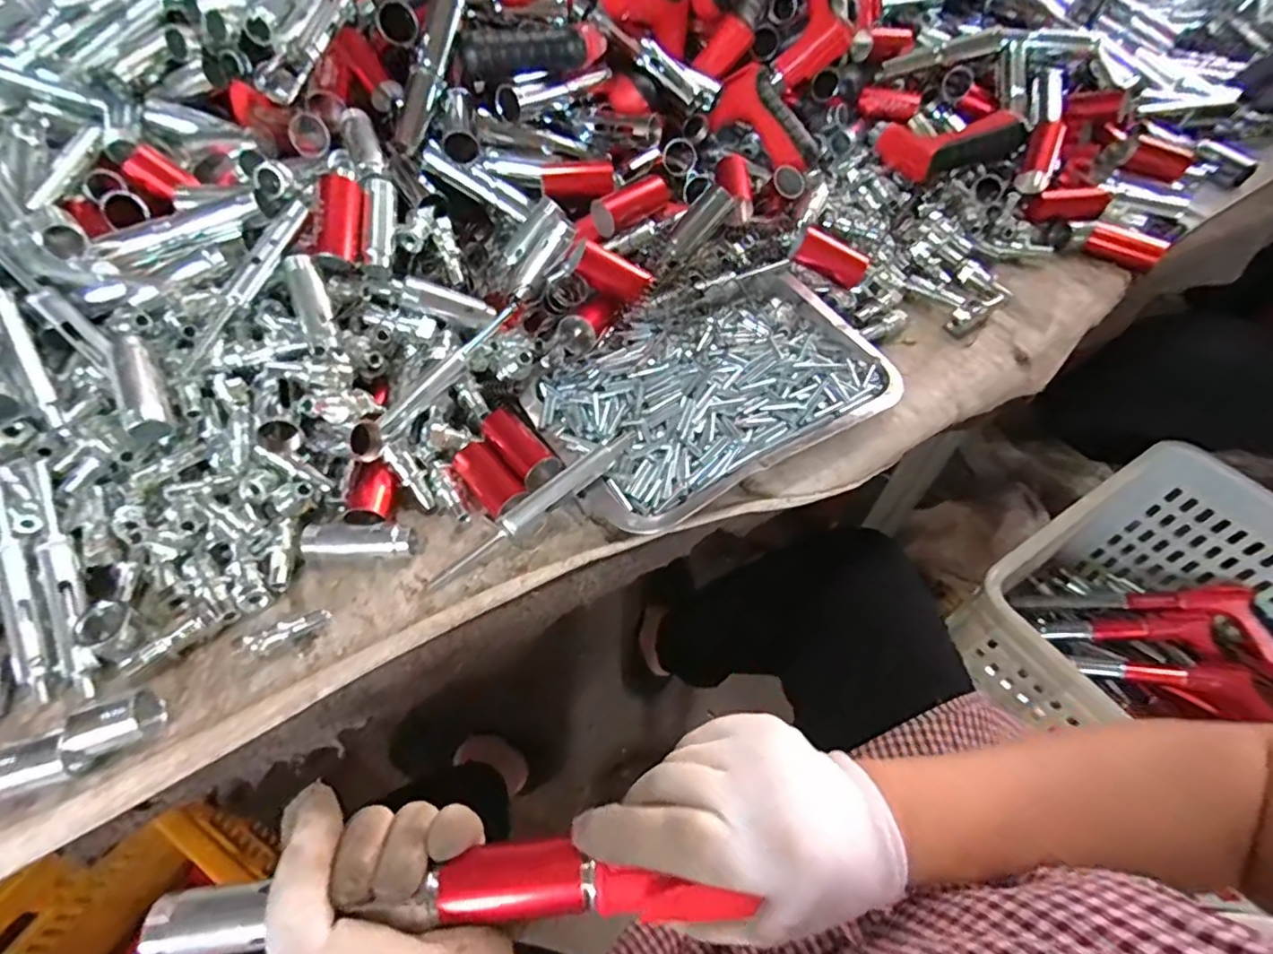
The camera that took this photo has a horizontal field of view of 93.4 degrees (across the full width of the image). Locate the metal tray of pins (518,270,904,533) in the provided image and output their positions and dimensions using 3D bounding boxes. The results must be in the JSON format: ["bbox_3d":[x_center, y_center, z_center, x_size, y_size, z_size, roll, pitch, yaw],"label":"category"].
[{"bbox_3d":[0.061,-0.069,0.454,0.259,0.042,0.165,-26,58,-18],"label":"metal tray of pins"}]

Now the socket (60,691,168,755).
[{"bbox_3d":[-0.285,0.135,0.328,0.036,0.024,0.024,-12,55,-9],"label":"socket"}]

